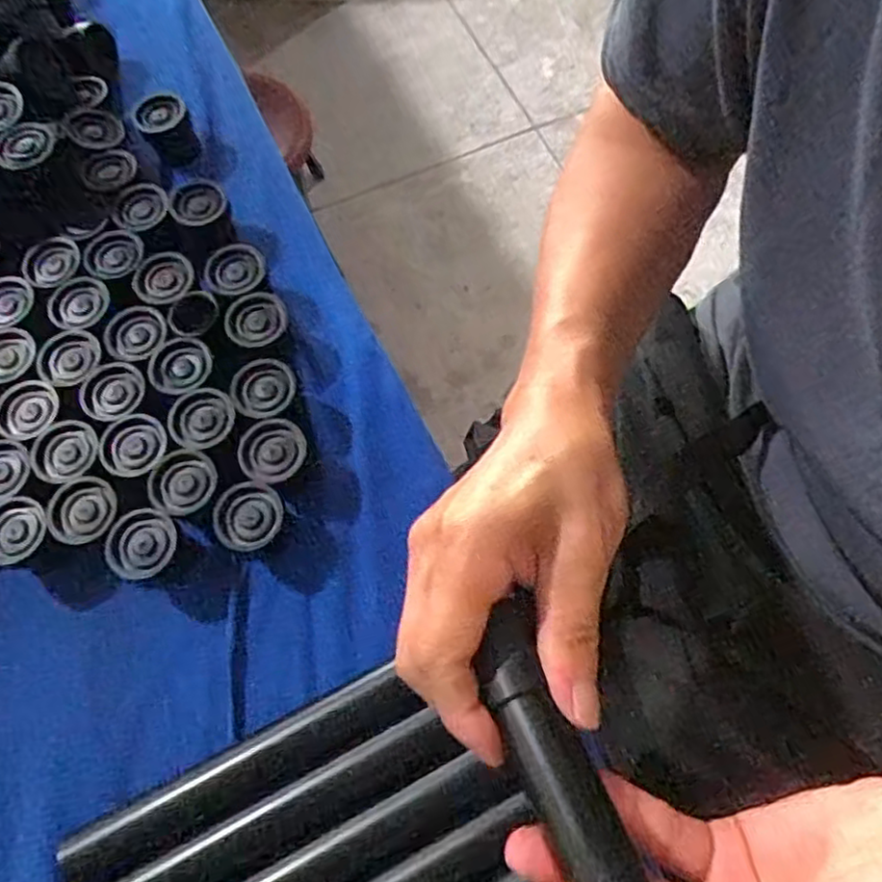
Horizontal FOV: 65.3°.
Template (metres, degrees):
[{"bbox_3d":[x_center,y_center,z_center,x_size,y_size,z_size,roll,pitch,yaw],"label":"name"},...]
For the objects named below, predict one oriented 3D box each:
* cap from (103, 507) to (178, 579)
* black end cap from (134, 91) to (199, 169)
[{"bbox_3d":[-0.150,0.052,0.344,0.029,0.011,0.034,29,72,13],"label":"cap"},{"bbox_3d":[-0.178,-0.204,0.448,0.030,0.030,0.036,-29,70,-10],"label":"black end cap"}]

